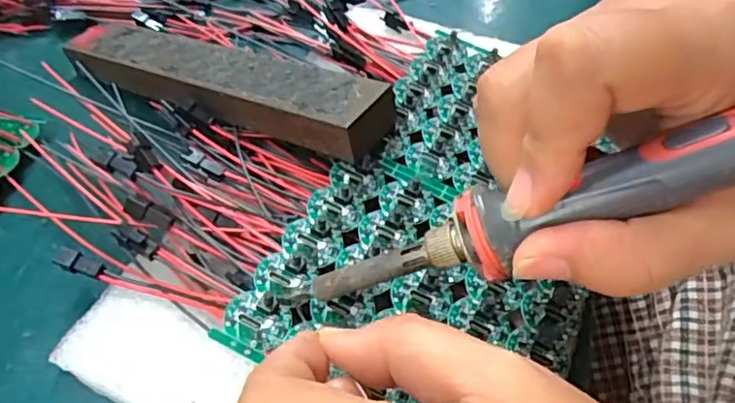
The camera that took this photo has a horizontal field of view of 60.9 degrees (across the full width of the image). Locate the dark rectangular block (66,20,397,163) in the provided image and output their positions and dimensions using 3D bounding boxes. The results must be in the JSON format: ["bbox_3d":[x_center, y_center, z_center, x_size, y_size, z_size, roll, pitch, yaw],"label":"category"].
[{"bbox_3d":[-0.073,-0.056,0.290,0.185,0.018,0.034,19,51,29],"label":"dark rectangular block"}]

